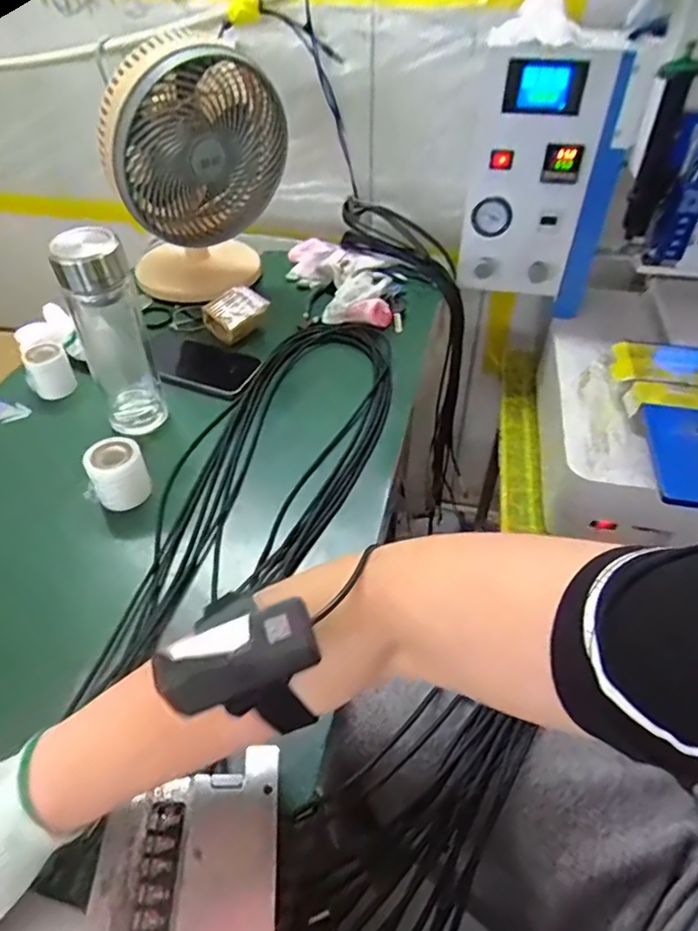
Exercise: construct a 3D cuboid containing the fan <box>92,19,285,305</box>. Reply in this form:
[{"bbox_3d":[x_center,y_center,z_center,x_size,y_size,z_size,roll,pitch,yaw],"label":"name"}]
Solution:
[{"bbox_3d":[-0.196,-0.376,0.761,0.218,0.298,0.176,-18,47,-16],"label":"fan"}]

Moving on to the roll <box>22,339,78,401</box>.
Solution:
[{"bbox_3d":[-0.357,-0.112,0.684,0.050,0.050,0.042,-22,48,-20],"label":"roll"}]

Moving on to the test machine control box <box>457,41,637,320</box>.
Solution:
[{"bbox_3d":[0.267,-0.385,0.798,0.176,0.329,0.091,13,46,15],"label":"test machine control box"}]

